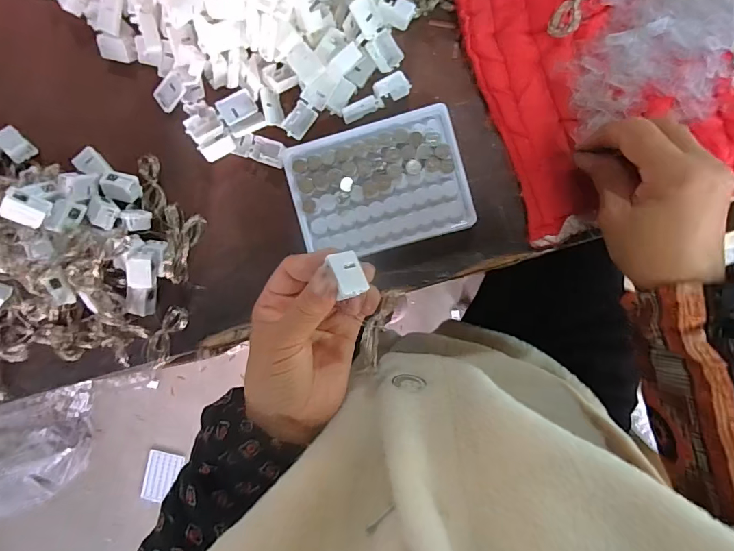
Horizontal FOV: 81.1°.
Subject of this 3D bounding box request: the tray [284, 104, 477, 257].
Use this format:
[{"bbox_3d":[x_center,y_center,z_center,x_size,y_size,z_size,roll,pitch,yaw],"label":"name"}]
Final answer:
[{"bbox_3d":[0.009,-0.068,0.331,0.129,0.014,0.094,-15,90,4],"label":"tray"}]

